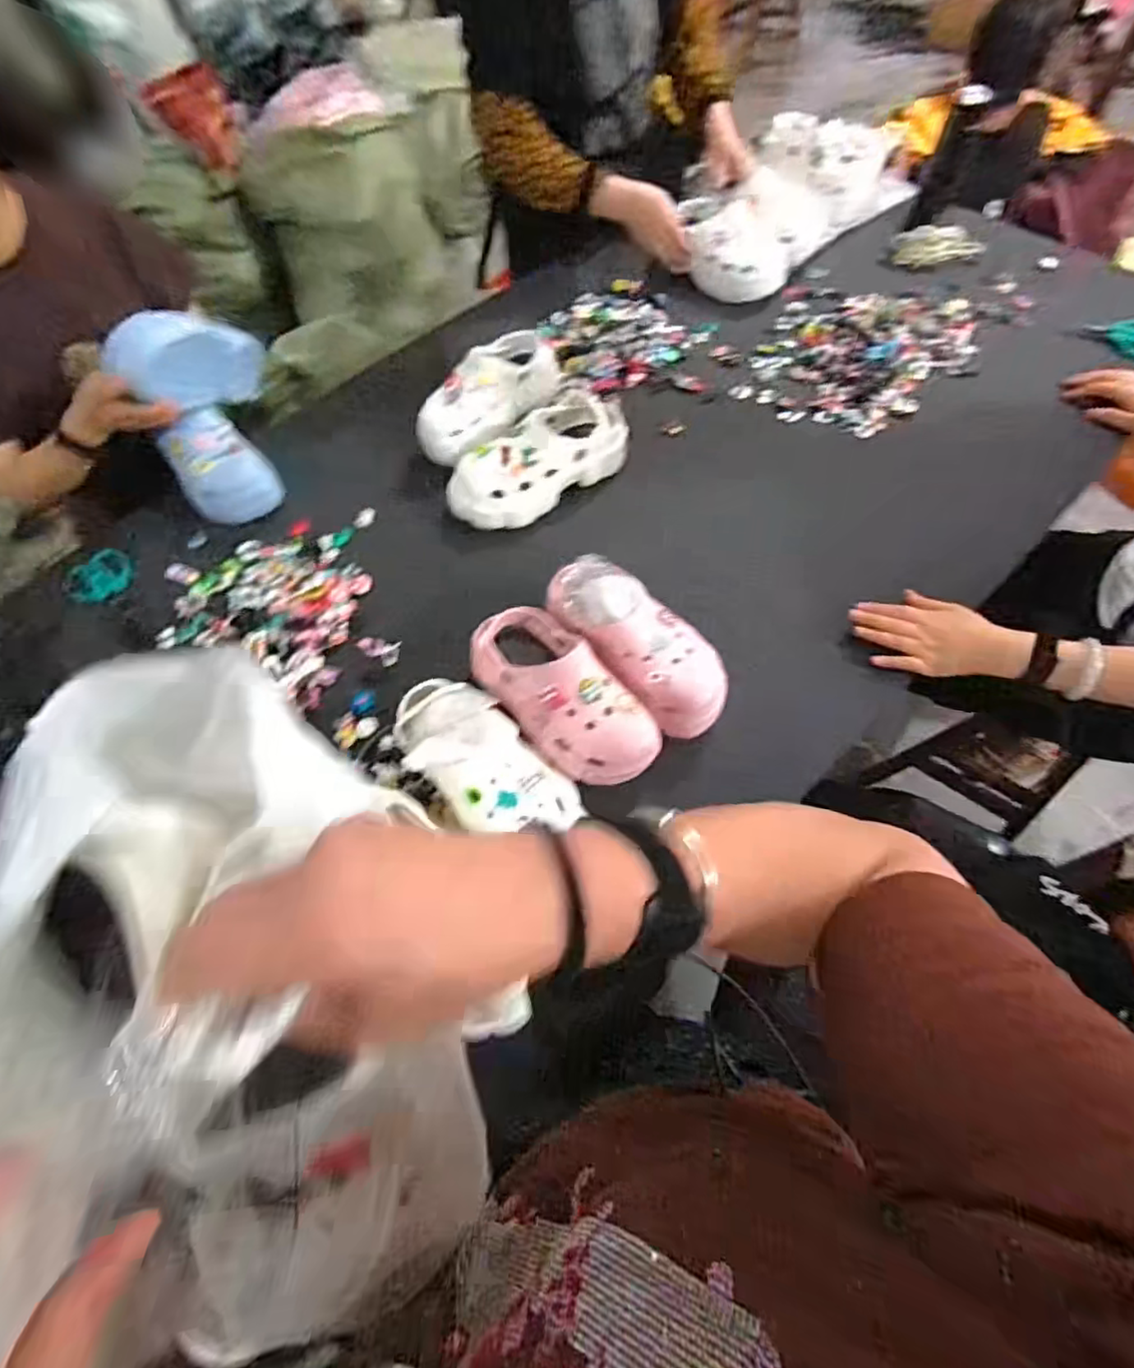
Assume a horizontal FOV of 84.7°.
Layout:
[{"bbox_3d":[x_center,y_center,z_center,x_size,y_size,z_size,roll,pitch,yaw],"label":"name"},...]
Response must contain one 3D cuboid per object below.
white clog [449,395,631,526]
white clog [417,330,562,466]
[{"bbox_3d":[-0.042,-0.313,0.887,0.260,0.089,0.100,-27,64,-11],"label":"white clog"},{"bbox_3d":[-0.113,-0.441,0.957,0.132,0.091,0.247,36,70,19],"label":"white clog"}]

